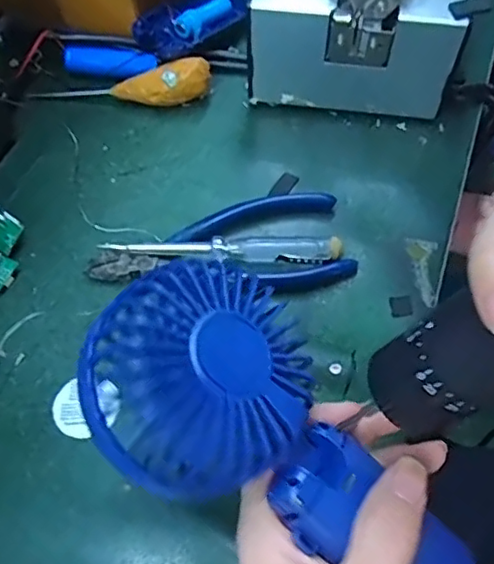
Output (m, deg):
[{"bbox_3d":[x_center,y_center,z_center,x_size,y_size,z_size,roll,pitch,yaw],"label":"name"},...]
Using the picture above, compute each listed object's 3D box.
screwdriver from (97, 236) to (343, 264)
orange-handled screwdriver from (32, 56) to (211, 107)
[{"bbox_3d":[-0.014,-0.017,0.354,0.135,0.013,0.015,-2,63,2],"label":"screwdriver"},{"bbox_3d":[-0.085,-0.133,0.409,0.121,0.028,0.028,-6,63,0],"label":"orange-handled screwdriver"}]

